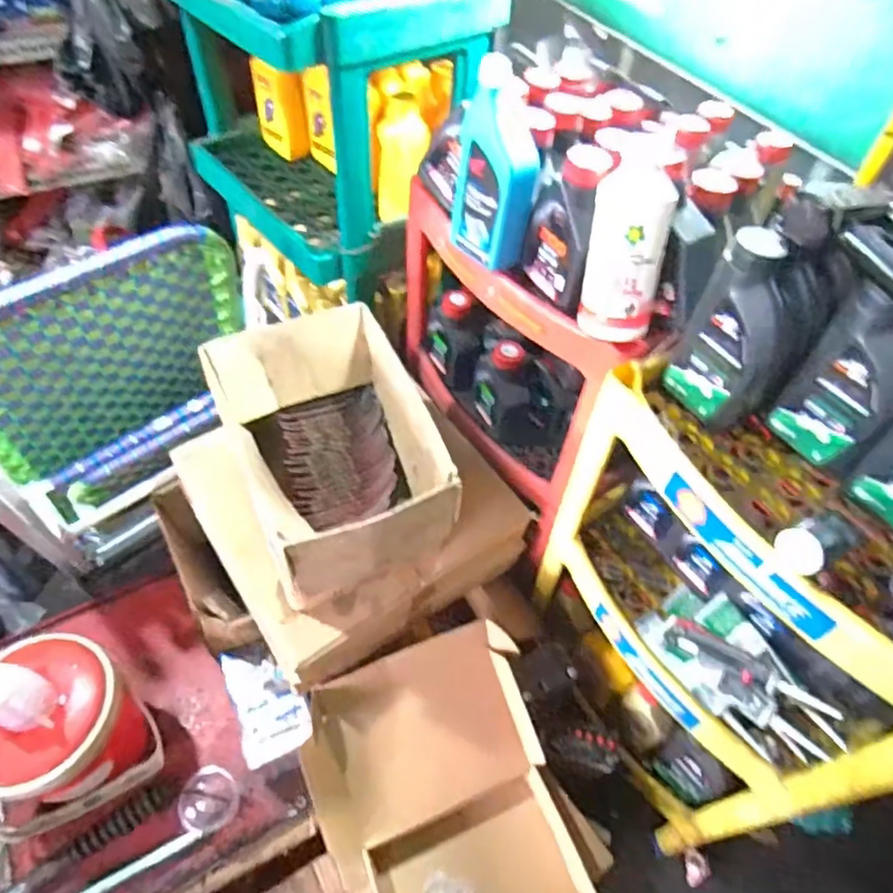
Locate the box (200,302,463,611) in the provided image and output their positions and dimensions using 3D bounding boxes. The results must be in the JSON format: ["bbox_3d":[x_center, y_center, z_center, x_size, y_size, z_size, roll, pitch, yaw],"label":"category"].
[{"bbox_3d":[-0.172,0.028,0.945,0.268,0.277,0.362,-21,56,-18],"label":"box"}]

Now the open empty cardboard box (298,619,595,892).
[{"bbox_3d":[-0.004,0.573,0.951,0.363,0.204,0.434,-16,55,-15],"label":"open empty cardboard box"}]

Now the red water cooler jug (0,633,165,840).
[{"bbox_3d":[-0.634,0.470,0.974,0.252,0.293,0.265,10,52,4],"label":"red water cooler jug"}]

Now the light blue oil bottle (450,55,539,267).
[{"bbox_3d":[0.068,-0.359,0.788,0.067,0.230,0.102,-22,57,-19],"label":"light blue oil bottle"}]

